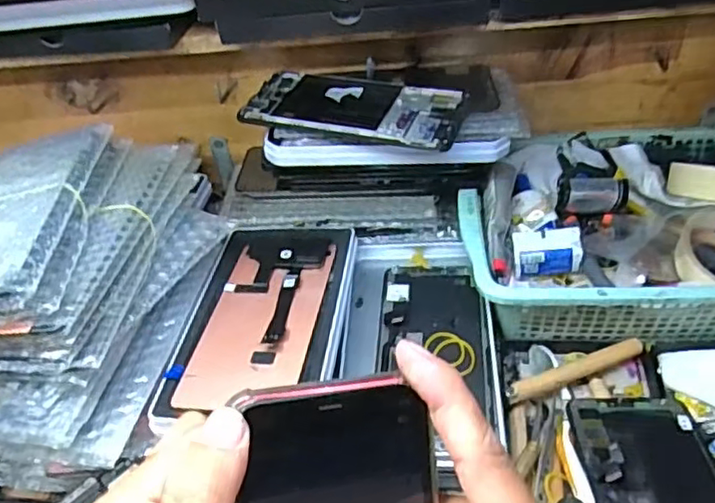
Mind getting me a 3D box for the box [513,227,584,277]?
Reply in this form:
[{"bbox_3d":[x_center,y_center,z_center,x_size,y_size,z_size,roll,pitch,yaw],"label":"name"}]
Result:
[{"bbox_3d":[0.137,0.001,0.464,0.047,0.032,0.023,-2,41,6],"label":"box"}]

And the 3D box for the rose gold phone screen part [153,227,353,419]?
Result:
[{"bbox_3d":[-0.060,0.037,0.429,0.097,0.010,0.169,1,41,10],"label":"rose gold phone screen part"}]

